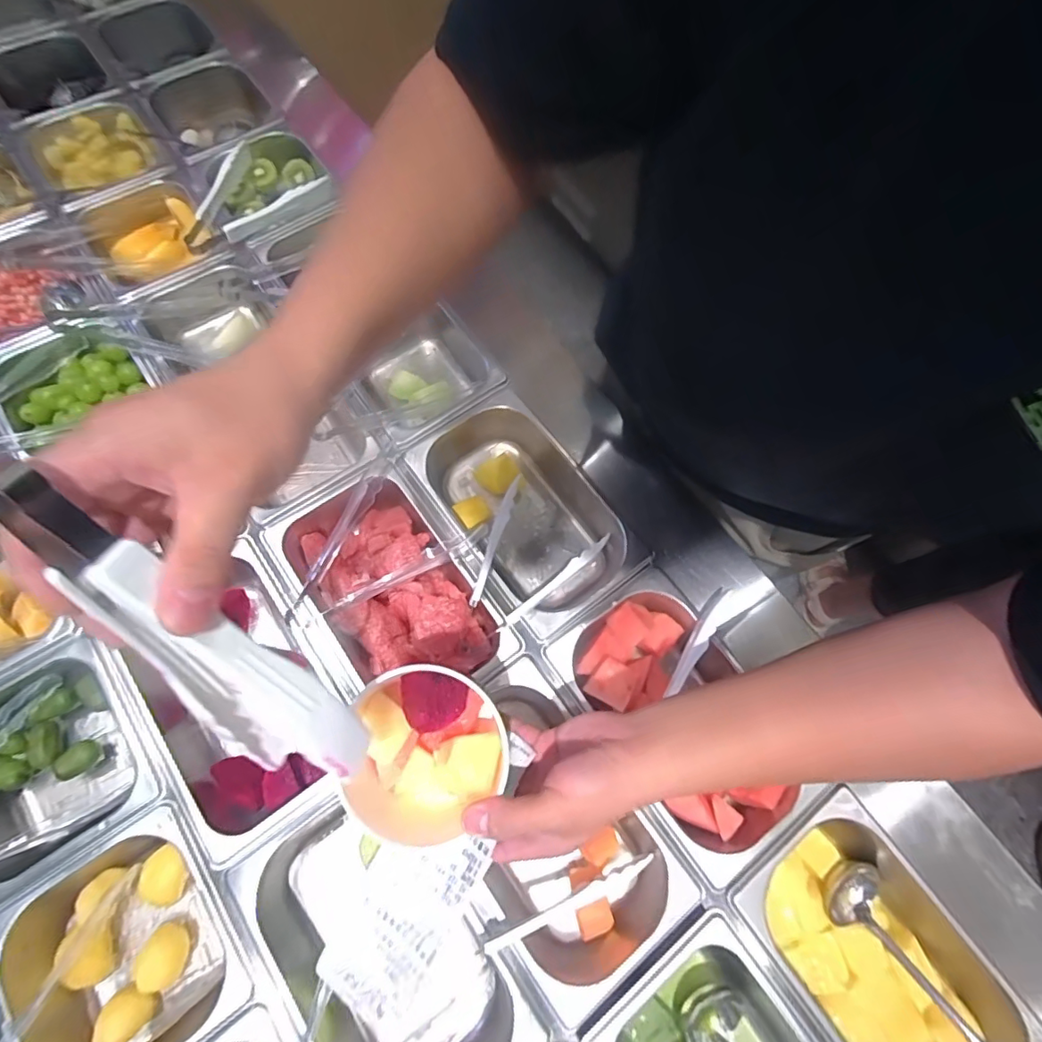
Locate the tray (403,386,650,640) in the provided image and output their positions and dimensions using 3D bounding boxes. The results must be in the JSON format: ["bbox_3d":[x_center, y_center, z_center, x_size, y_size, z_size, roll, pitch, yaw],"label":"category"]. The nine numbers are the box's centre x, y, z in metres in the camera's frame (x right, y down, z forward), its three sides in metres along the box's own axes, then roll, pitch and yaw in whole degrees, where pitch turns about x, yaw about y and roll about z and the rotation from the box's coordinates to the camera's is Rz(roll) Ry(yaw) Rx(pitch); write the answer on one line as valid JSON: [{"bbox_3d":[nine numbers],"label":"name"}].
[{"bbox_3d":[0.001,-0.012,0.595,0.150,0.070,0.253,-33,74,-13],"label":"tray"}]

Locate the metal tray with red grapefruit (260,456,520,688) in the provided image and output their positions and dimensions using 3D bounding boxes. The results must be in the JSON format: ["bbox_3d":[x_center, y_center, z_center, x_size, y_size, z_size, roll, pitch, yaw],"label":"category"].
[{"bbox_3d":[-0.132,0.067,0.542,0.148,0.073,0.251,-36,75,-14],"label":"metal tray with red grapefruit"}]

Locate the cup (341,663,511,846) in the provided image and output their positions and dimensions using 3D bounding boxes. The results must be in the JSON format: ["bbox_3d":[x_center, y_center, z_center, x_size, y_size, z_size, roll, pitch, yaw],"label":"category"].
[{"bbox_3d":[-0.067,0.155,0.357,0.100,0.060,0.109,1,70,-2],"label":"cup"}]

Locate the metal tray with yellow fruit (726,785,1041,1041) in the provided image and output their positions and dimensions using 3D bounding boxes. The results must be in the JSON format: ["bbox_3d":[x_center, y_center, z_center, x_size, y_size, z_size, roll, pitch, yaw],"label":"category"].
[{"bbox_3d":[0.311,0.382,0.466,0.160,0.089,0.227,-33,74,-13],"label":"metal tray with yellow fruit"}]

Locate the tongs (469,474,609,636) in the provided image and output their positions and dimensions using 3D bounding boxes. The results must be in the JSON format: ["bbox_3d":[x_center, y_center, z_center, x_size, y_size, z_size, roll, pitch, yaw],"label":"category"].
[{"bbox_3d":[0.010,0.040,0.546,0.118,0.043,0.157,28,71,8],"label":"tongs"}]

